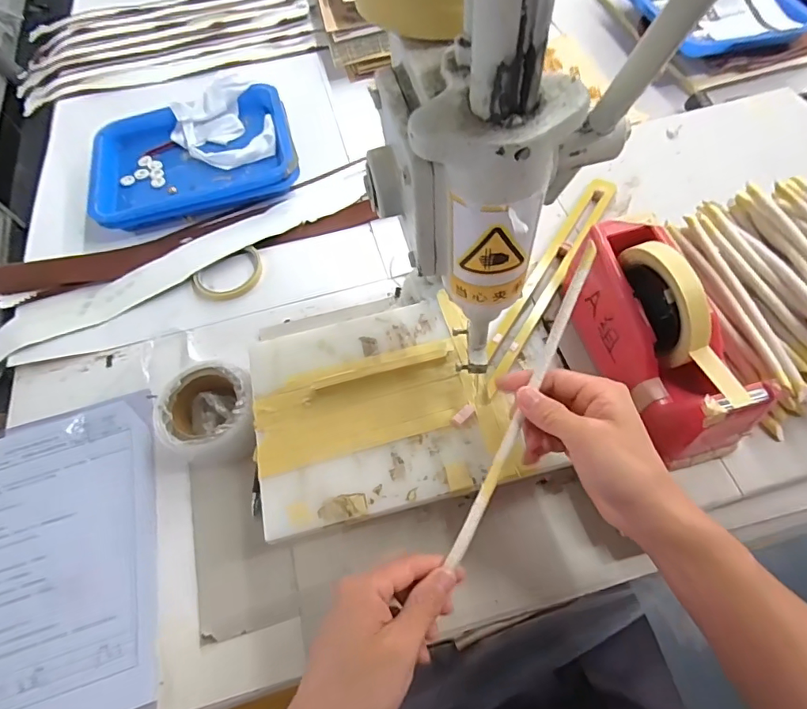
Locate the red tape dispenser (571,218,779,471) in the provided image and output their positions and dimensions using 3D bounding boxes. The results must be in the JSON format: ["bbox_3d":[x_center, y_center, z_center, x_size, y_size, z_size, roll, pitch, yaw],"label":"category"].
[{"bbox_3d":[0.213,-0.022,0.394,0.074,0.110,0.199,-14,61,-3],"label":"red tape dispenser"}]

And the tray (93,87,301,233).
[{"bbox_3d":[-0.305,-0.291,0.699,0.285,0.034,0.204,-16,61,-4],"label":"tray"}]

